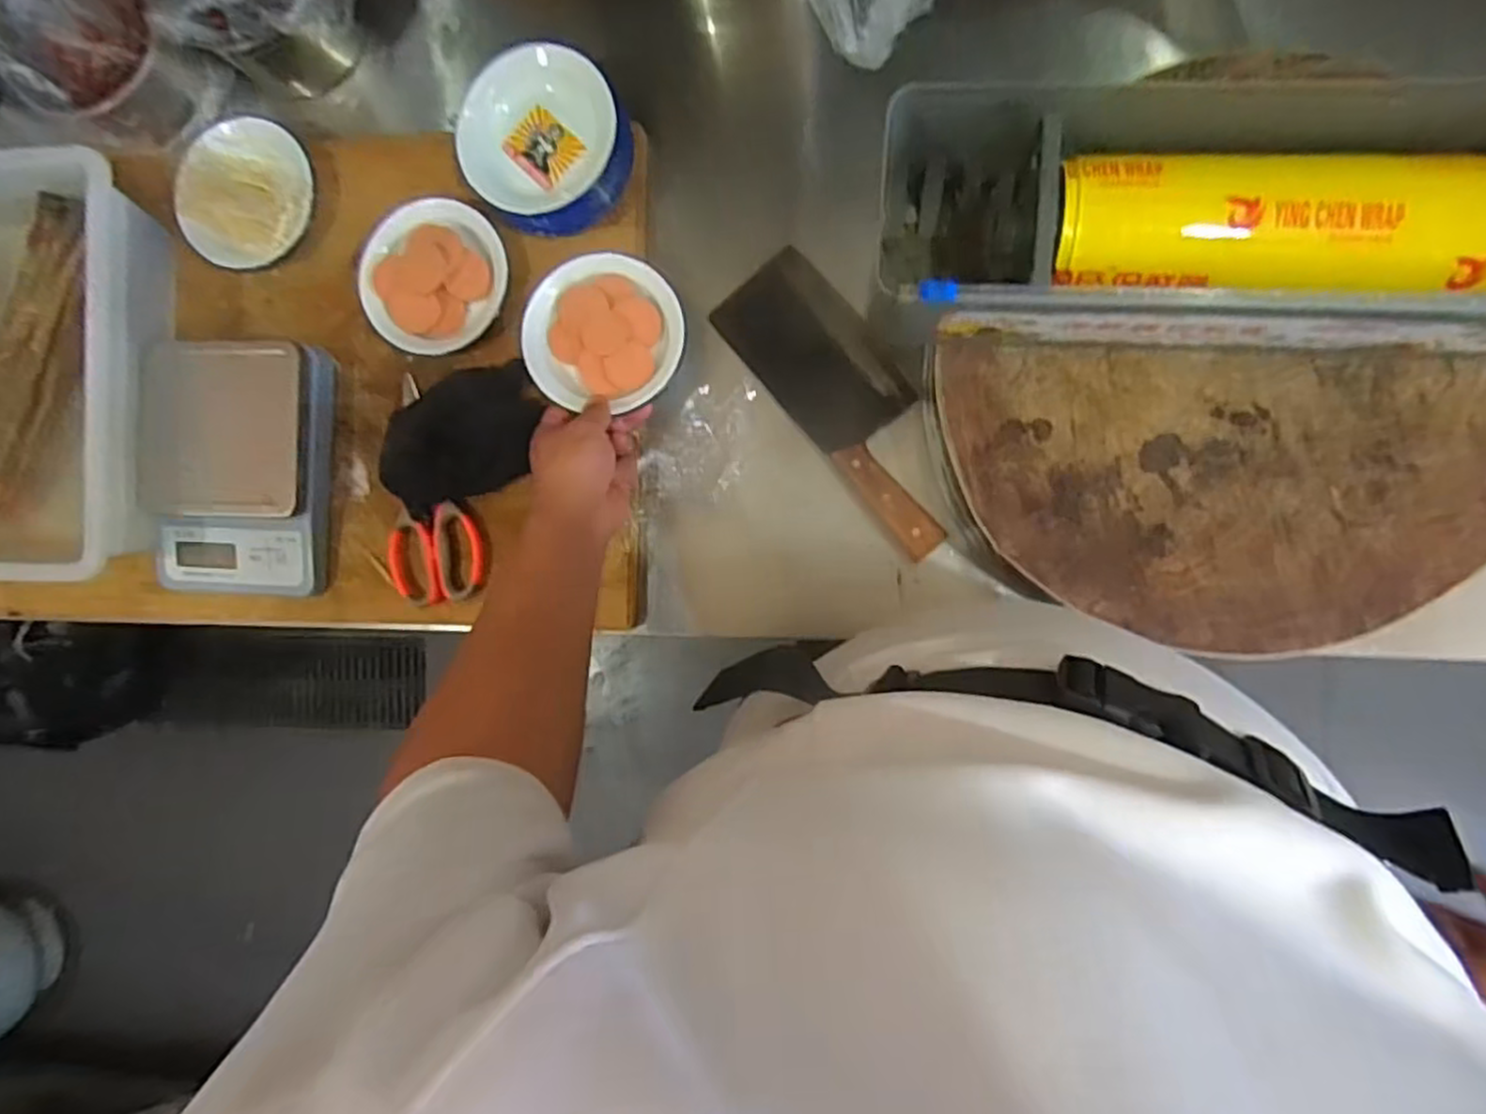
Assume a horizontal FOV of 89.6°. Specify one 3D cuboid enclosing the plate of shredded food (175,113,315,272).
[{"bbox_3d":[-0.449,-0.326,0.673,0.123,0.025,0.128,0,91,7],"label":"plate of shredded food"}]

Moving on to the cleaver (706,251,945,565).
[{"bbox_3d":[0.092,-0.132,0.629,0.091,0.019,0.269,-40,86,6],"label":"cleaver"}]

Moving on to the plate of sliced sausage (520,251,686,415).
[{"bbox_3d":[-0.116,-0.189,0.627,0.131,0.032,0.119,1,91,7],"label":"plate of sliced sausage"}]

